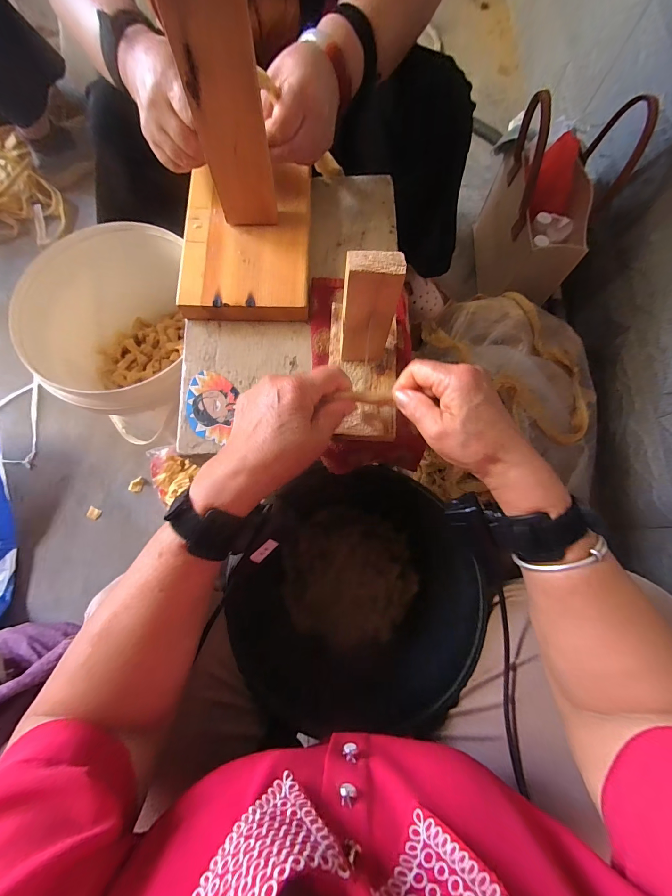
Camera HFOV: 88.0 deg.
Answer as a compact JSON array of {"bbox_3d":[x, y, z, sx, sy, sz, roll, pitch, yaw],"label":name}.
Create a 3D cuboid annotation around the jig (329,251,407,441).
[{"bbox_3d":[0.029,-0.102,0.312,0.070,0.128,0.158,3,76,0],"label":"jig"}]

